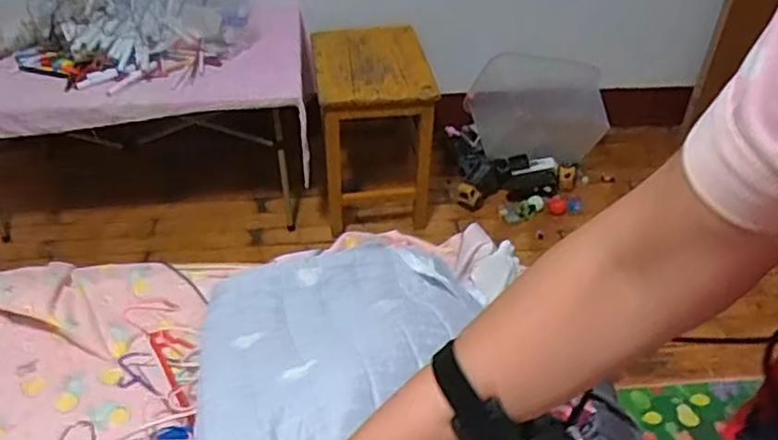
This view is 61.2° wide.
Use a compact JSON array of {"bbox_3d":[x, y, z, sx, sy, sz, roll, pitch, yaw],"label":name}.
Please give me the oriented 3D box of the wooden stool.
[{"bbox_3d":[-0.048,-0.268,1.929,0.312,0.502,0.412,-4,40,-7],"label":"wooden stool"}]

